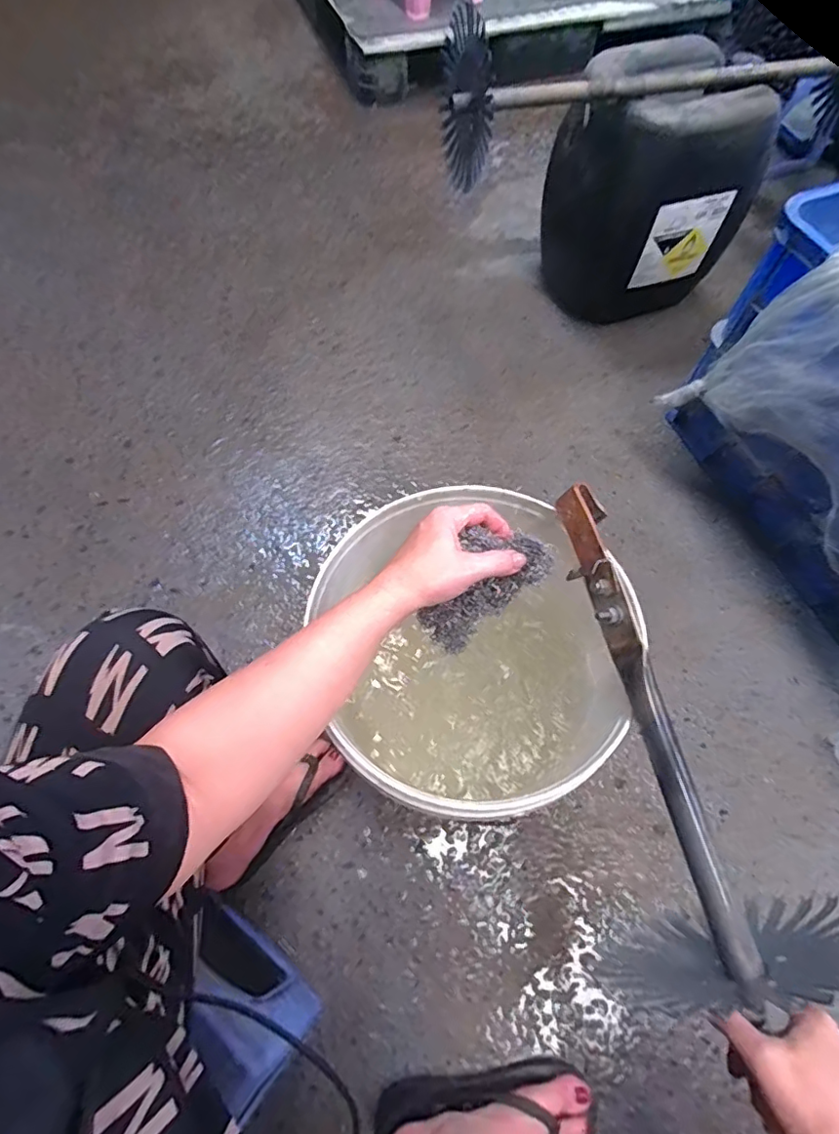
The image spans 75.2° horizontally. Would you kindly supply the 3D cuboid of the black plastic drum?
[{"bbox_3d":[0.433,-0.723,1.067,0.324,0.364,0.284,-8,64,-6],"label":"black plastic drum"}]

